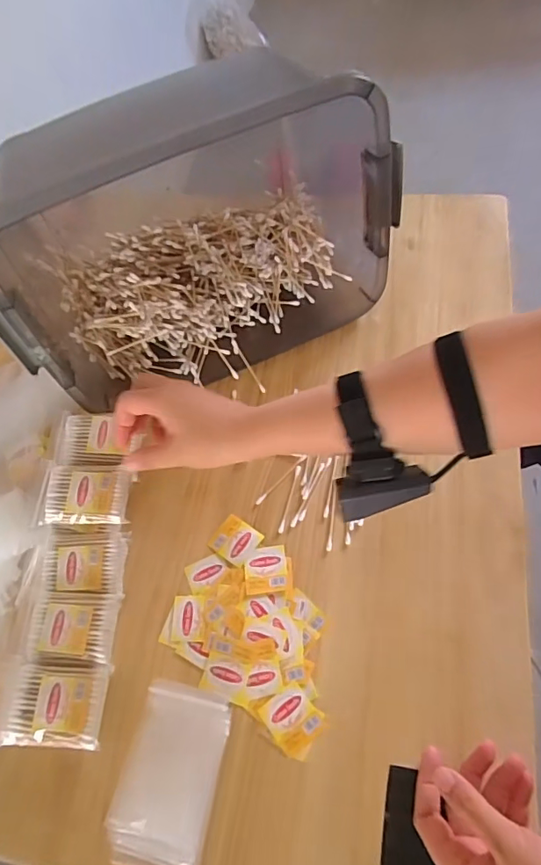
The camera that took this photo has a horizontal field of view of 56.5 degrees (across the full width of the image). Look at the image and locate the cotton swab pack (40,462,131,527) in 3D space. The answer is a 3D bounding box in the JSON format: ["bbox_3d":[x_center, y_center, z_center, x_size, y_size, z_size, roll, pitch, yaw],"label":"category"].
[{"bbox_3d":[-0.177,0.059,0.483,0.082,0.016,0.055,-1,62,3],"label":"cotton swab pack"}]

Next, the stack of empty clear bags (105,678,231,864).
[{"bbox_3d":[-0.080,0.268,0.392,0.074,0.011,0.124,10,64,9],"label":"stack of empty clear bags"}]

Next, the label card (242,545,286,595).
[{"bbox_3d":[-0.005,0.126,0.464,0.038,0.004,0.042,-5,62,1],"label":"label card"}]

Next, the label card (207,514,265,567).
[{"bbox_3d":[-0.033,0.103,0.484,0.042,0.004,0.038,28,67,24],"label":"label card"}]

